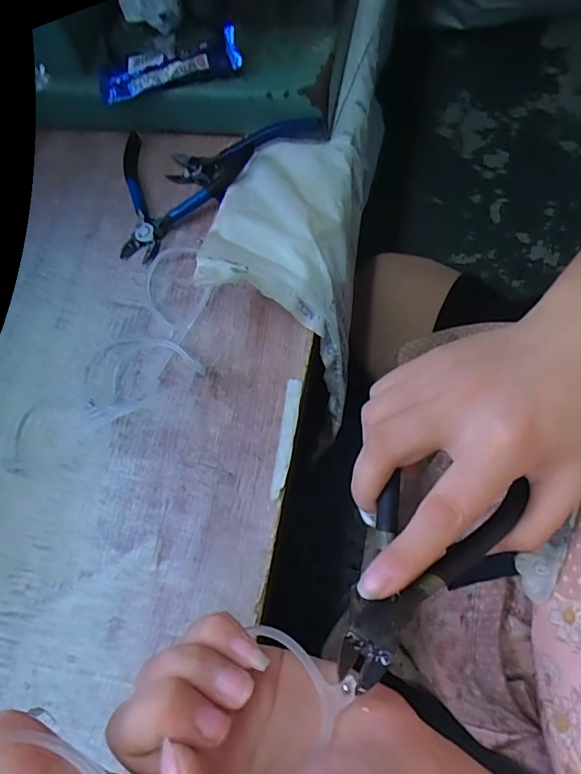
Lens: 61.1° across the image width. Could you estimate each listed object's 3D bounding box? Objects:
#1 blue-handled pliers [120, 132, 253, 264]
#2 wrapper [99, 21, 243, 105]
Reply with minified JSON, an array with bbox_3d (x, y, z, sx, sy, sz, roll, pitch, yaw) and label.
[{"bbox_3d":[-0.098,-0.148,0.377,0.109,0.020,0.107,16,72,13],"label":"blue-handled pliers"},{"bbox_3d":[-0.093,-0.244,0.372,0.116,0.019,0.034,-7,71,13],"label":"wrapper"}]

